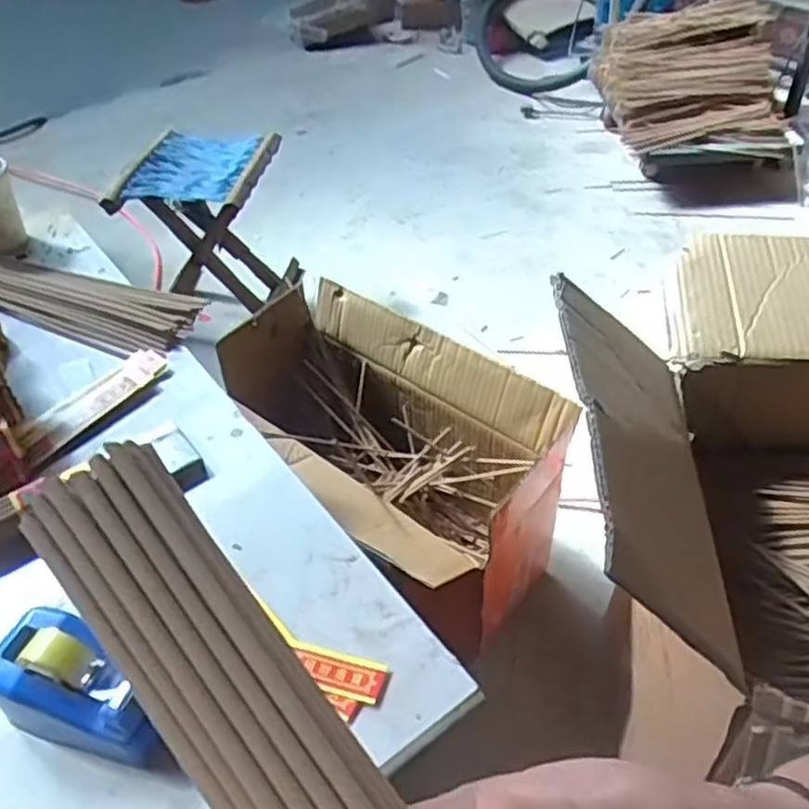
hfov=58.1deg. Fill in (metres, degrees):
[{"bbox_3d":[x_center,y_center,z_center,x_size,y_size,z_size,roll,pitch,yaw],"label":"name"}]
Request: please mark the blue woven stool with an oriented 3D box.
[{"bbox_3d":[-0.358,-0.323,1.348,0.228,0.266,0.272,2,44,5],"label":"blue woven stool"}]

